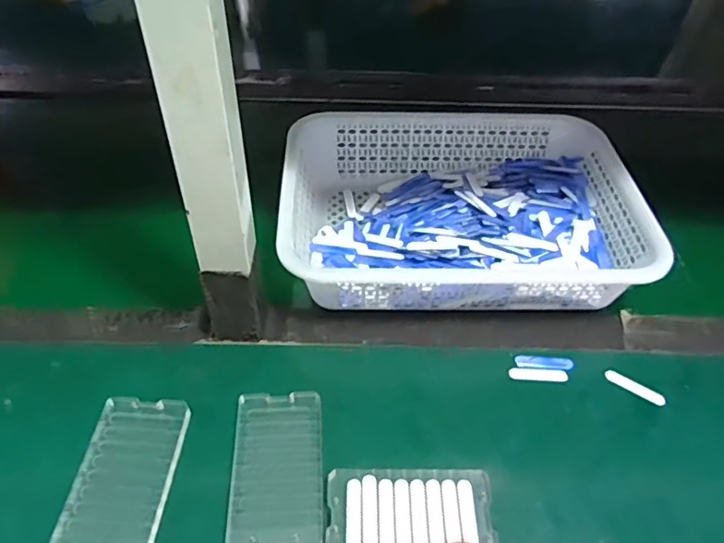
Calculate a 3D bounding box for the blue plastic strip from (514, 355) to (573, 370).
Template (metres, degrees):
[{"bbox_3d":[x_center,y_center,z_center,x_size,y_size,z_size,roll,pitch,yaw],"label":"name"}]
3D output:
[{"bbox_3d":[0.167,0.082,0.520,0.051,0.004,0.015,3,46,1],"label":"blue plastic strip"}]

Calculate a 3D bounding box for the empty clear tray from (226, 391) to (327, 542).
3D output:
[{"bbox_3d":[-0.065,0.148,0.438,0.069,0.004,0.121,-2,46,-4],"label":"empty clear tray"}]

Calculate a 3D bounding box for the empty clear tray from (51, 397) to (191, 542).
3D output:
[{"bbox_3d":[-0.179,0.154,0.433,0.070,0.015,0.122,2,46,0],"label":"empty clear tray"}]

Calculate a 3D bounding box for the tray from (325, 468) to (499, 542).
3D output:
[{"bbox_3d":[0.036,0.177,0.417,0.120,0.006,0.068,-1,45,-3],"label":"tray"}]

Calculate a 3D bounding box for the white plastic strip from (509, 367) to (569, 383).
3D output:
[{"bbox_3d":[0.158,0.093,0.509,0.052,0.004,0.013,3,46,2],"label":"white plastic strip"}]

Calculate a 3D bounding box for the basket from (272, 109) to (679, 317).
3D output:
[{"bbox_3d":[0.101,-0.067,0.611,0.354,0.084,0.245,1,46,-1],"label":"basket"}]

